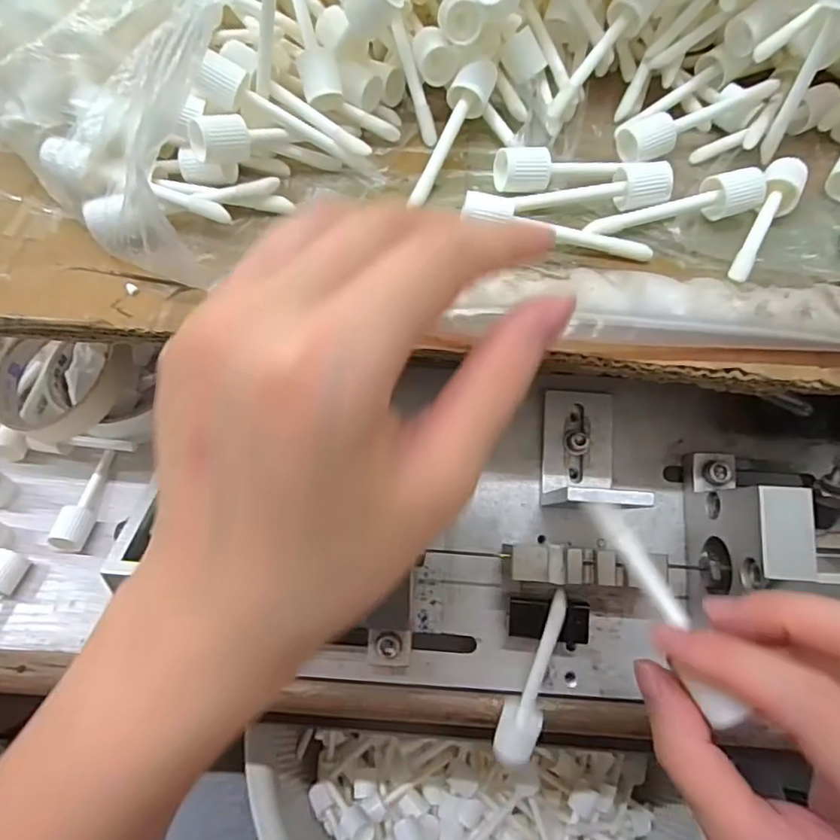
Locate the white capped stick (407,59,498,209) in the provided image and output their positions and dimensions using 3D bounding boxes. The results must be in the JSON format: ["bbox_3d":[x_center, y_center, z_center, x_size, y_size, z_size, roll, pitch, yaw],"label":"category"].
[{"bbox_3d":[0.014,-0.133,0.261,0.018,0.014,0.078,20,79,11],"label":"white capped stick"}]

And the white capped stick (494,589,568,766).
[{"bbox_3d":[0.053,0.118,0.258,0.018,0.010,0.083,15,100,8],"label":"white capped stick"}]

